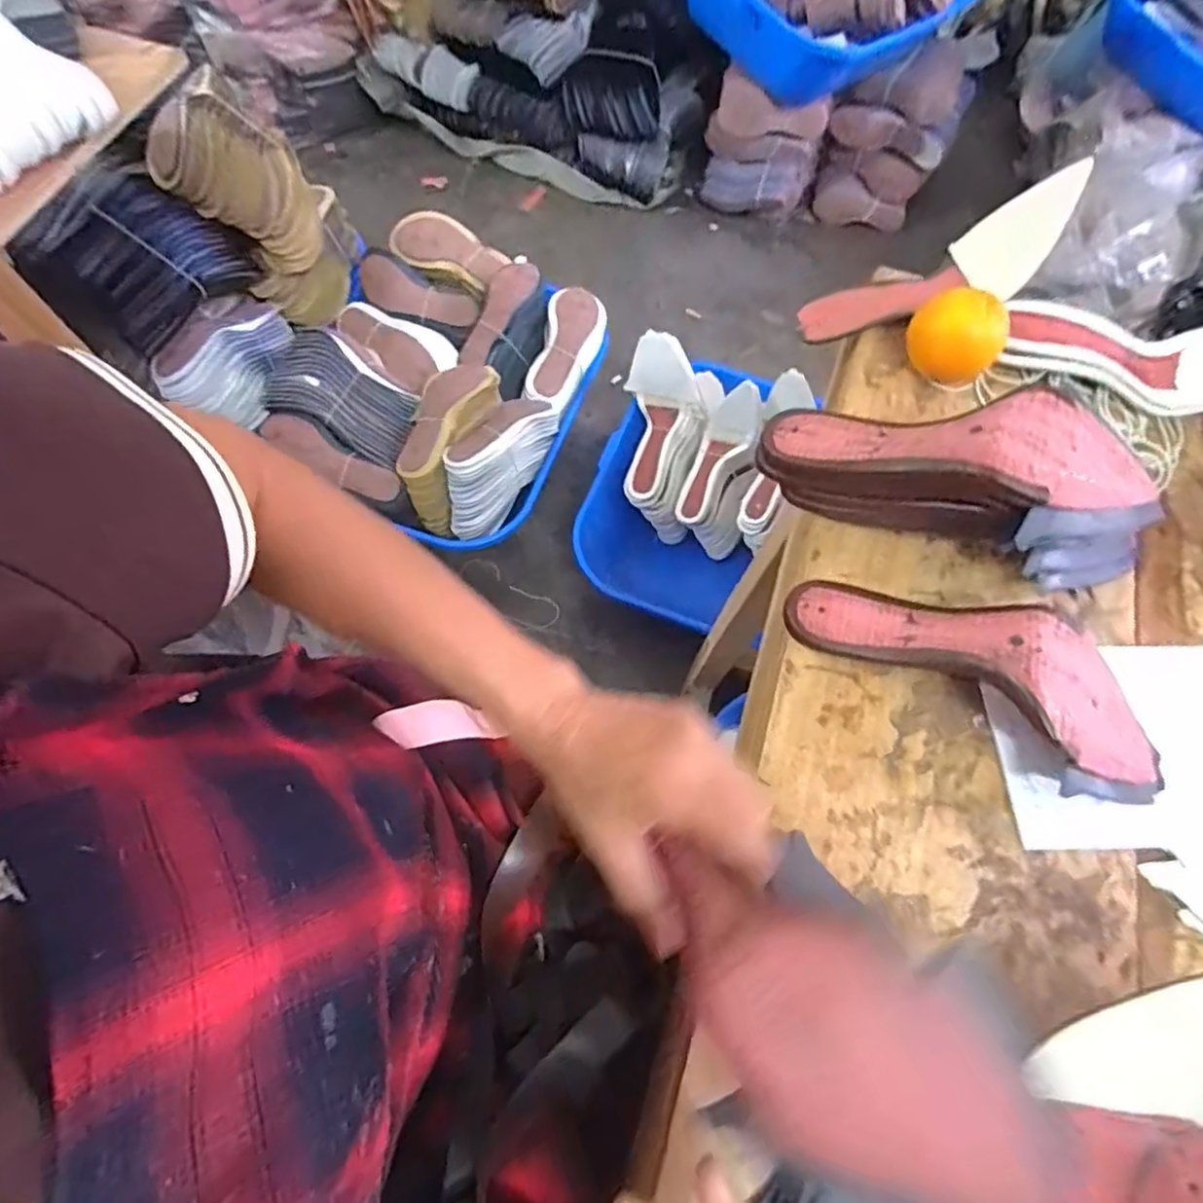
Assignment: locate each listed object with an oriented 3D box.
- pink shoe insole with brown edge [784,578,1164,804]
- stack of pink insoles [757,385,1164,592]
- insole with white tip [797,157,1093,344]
[{"bbox_3d":[0.241,0.040,0.398,0.238,0.051,0.083,31,69,11],"label":"pink shoe insole with brown edge"},{"bbox_3d":[0.247,-0.071,0.419,0.271,0.097,0.100,8,67,2],"label":"stack of pink insoles"},{"bbox_3d":[0.277,-0.276,0.530,0.225,0.066,0.068,-23,69,5],"label":"insole with white tip"}]

